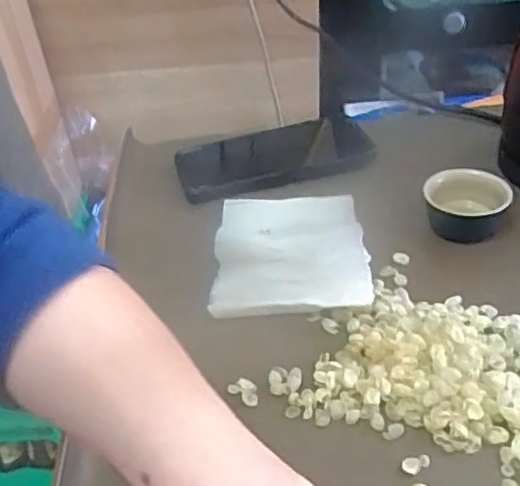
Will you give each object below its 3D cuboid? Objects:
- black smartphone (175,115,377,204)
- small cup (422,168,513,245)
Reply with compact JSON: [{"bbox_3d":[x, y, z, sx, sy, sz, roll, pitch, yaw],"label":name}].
[{"bbox_3d":[0.013,-0.076,0.558,0.171,0.014,0.089,-15,38,-14],"label":"black smartphone"},{"bbox_3d":[0.150,-0.028,0.464,0.055,0.032,0.050,-2,37,2],"label":"small cup"}]

